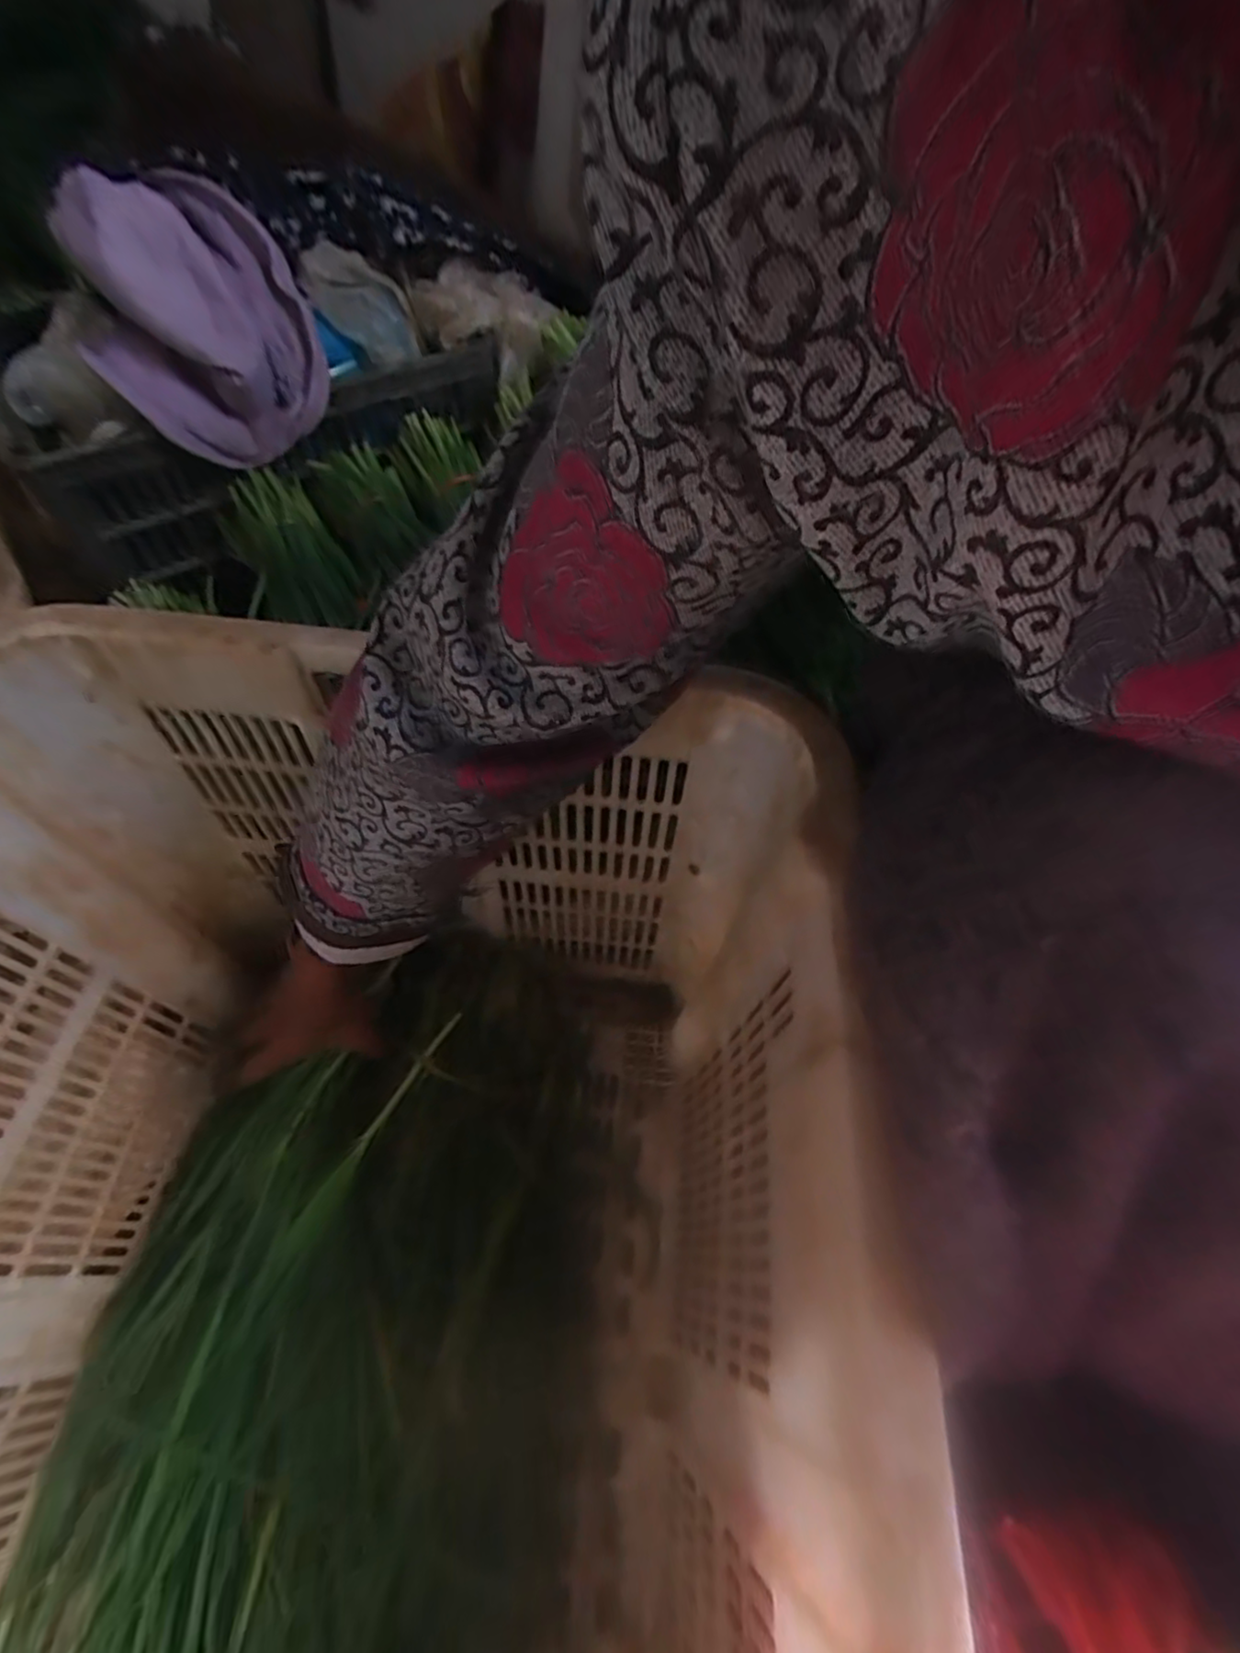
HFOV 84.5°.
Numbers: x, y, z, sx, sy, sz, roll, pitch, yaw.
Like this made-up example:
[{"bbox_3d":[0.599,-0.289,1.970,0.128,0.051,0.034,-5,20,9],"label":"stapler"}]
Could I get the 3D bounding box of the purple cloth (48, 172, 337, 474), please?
[{"bbox_3d":[-0.399,-0.487,0.656,0.185,0.168,0.203,-16,59,-13],"label":"purple cloth"}]

